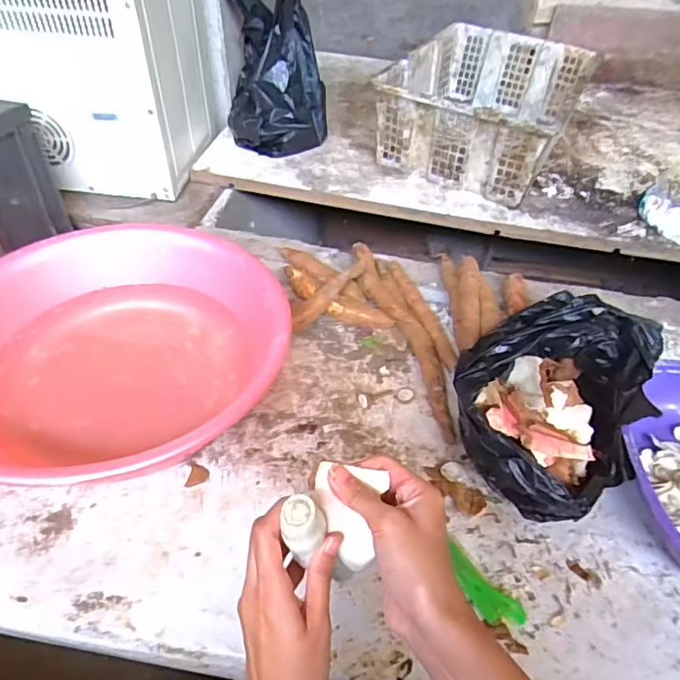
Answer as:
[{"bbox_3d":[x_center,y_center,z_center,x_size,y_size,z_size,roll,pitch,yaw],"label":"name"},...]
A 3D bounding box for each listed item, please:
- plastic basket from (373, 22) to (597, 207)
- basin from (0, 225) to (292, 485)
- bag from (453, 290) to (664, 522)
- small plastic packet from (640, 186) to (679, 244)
[{"bbox_3d":[0.302,-0.486,1.102,0.330,0.166,0.475,22,50,16],"label":"plastic basket"},{"bbox_3d":[-0.274,0.014,0.654,0.405,0.116,0.396,2,47,-2],"label":"basin"},{"bbox_3d":[0.248,0.069,0.638,0.201,0.102,0.281,29,52,21],"label":"bag"},{"bbox_3d":[0.577,-0.221,0.935,0.044,0.071,0.119,-18,51,-18],"label":"small plastic packet"}]

